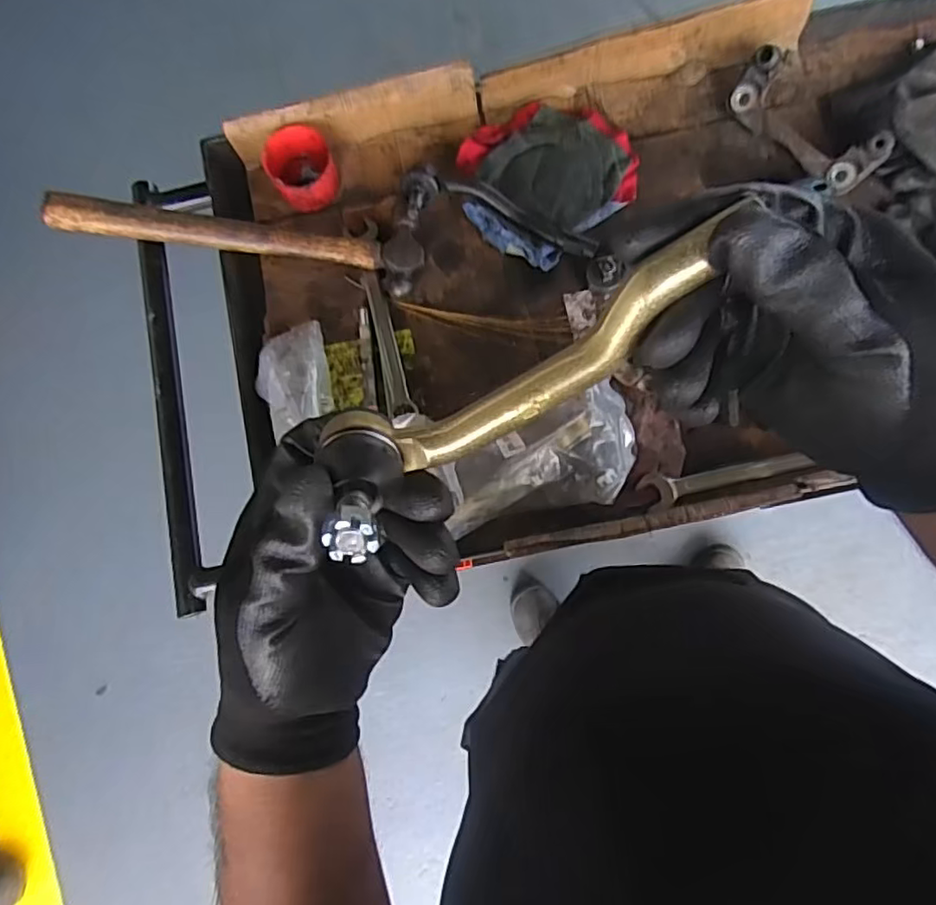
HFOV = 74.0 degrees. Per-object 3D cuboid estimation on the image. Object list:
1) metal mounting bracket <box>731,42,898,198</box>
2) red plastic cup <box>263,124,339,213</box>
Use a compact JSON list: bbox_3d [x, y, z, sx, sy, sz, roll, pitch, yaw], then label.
[{"bbox_3d":[0.318,-0.311,0.587,0.033,0.056,0.153,-44,80,-4],"label":"metal mounting bracket"},{"bbox_3d":[-0.167,-0.286,0.625,0.062,0.043,0.070,-24,79,-1],"label":"red plastic cup"}]

